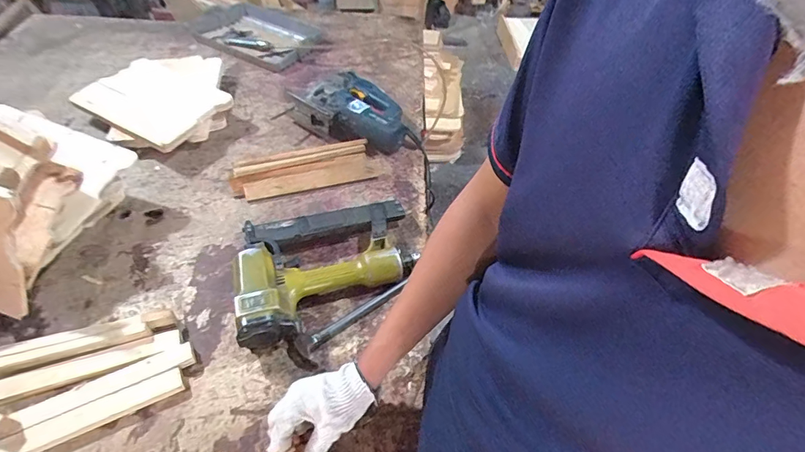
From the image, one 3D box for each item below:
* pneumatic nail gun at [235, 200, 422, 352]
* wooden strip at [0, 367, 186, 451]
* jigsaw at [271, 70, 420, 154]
[{"bbox_3d":[-0.114,0.054,0.695,0.283,0.071,0.226,-10,52,-12],"label":"pneumatic nail gun"},{"bbox_3d":[-0.404,0.243,0.552,0.227,0.019,0.033,-20,54,-19],"label":"wooden strip"},{"bbox_3d":[-0.101,-0.244,0.922,0.201,0.081,0.250,-36,61,-29],"label":"jigsaw"}]

